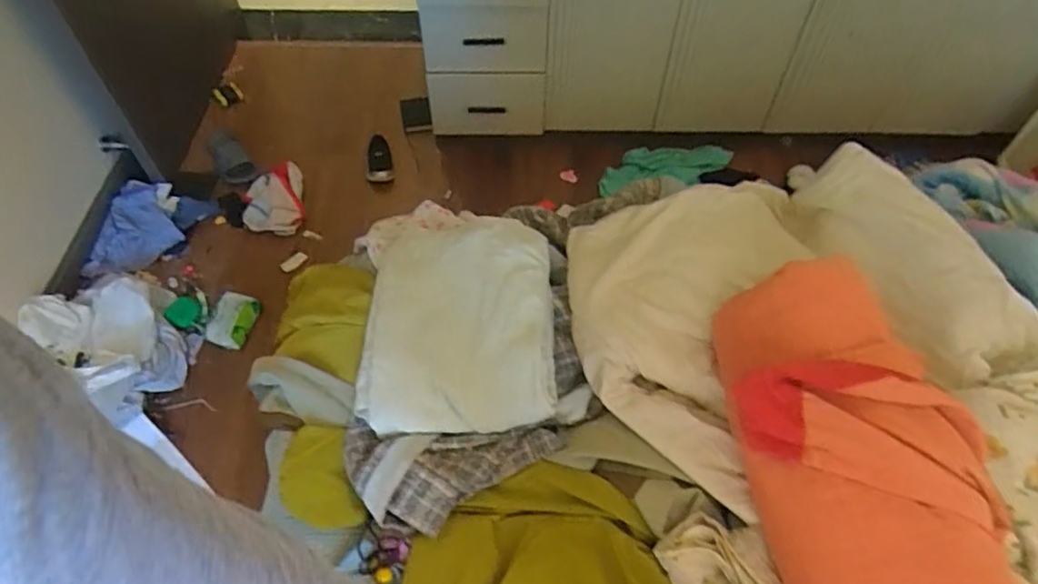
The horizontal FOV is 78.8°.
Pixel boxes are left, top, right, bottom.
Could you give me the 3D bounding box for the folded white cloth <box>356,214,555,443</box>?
[{"bbox_3d":[-0.086,0.024,0.923,0.263,0.052,0.364,-1,54,-1],"label":"folded white cloth"}]

